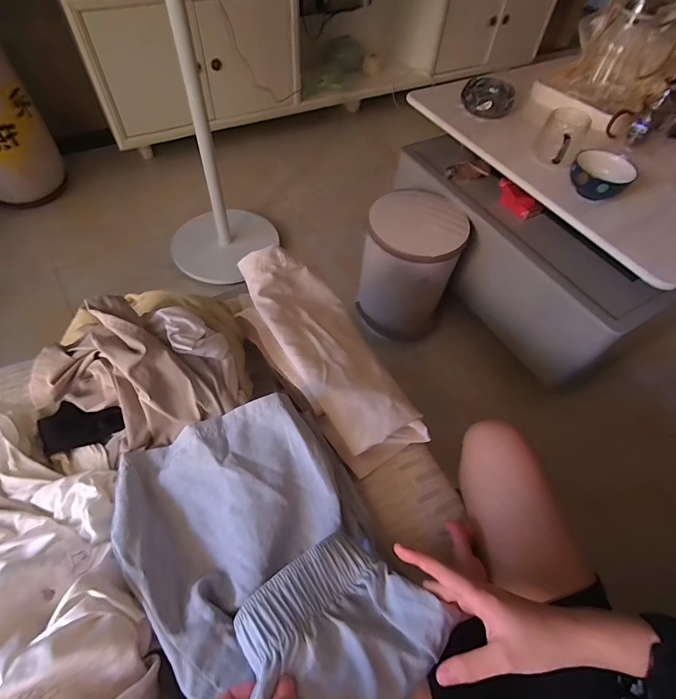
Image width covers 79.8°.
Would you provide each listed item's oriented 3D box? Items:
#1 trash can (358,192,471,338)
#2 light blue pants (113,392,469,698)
[{"bbox_3d":[0.192,-0.217,1.112,0.232,0.321,0.241,2,56,-3],"label":"trash can"},{"bbox_3d":[-0.067,0.195,0.393,0.228,0.090,0.309,-24,61,-19],"label":"light blue pants"}]

